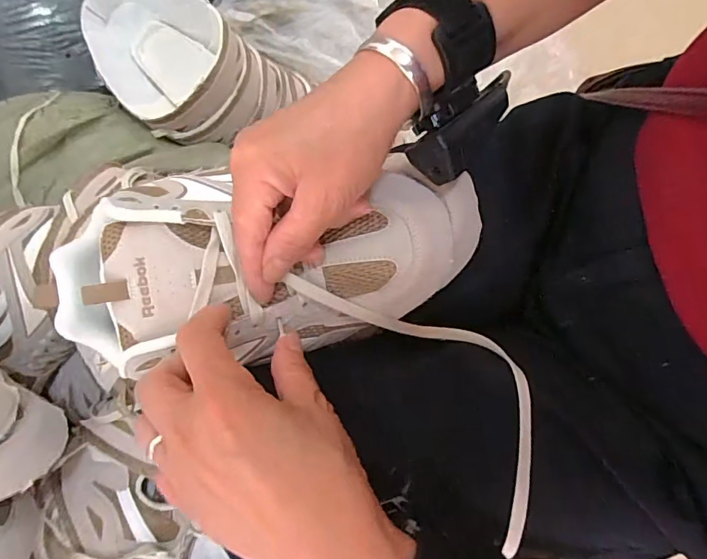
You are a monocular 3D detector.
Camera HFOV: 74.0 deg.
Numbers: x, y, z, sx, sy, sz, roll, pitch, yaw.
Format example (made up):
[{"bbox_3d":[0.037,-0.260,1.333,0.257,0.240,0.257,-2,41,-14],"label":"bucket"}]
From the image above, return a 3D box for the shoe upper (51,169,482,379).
[{"bbox_3d":[-0.052,-0.015,0.297,0.262,0.060,0.129,-6,74,-5],"label":"shoe upper"}]

